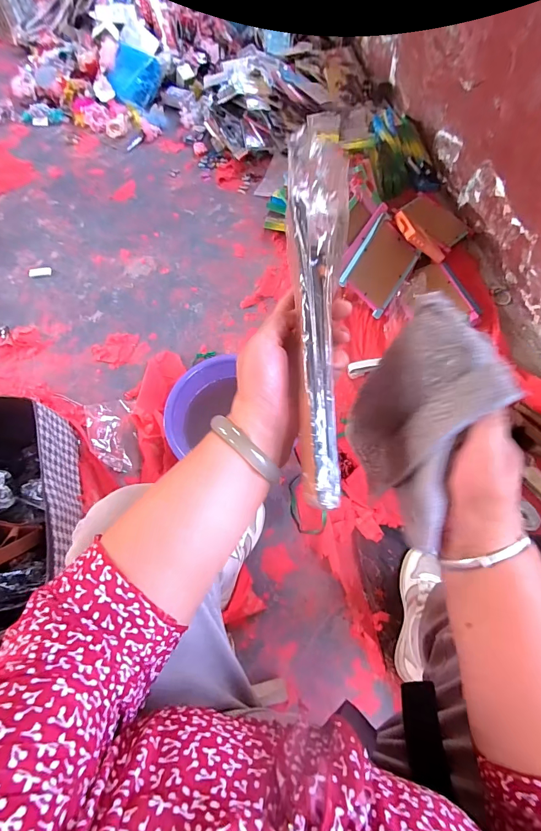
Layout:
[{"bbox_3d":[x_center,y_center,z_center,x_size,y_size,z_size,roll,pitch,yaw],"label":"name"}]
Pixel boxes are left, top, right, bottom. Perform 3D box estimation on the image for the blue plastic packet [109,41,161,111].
[{"bbox_3d":[-0.508,-1.262,1.385,0.166,0.046,0.225,23,93,-24],"label":"blue plastic packet"}]

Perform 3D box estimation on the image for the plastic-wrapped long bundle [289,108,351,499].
[{"bbox_3d":[0.039,-0.093,0.286,0.048,0.021,0.315,1,81,0],"label":"plastic-wrapped long bundle"}]

